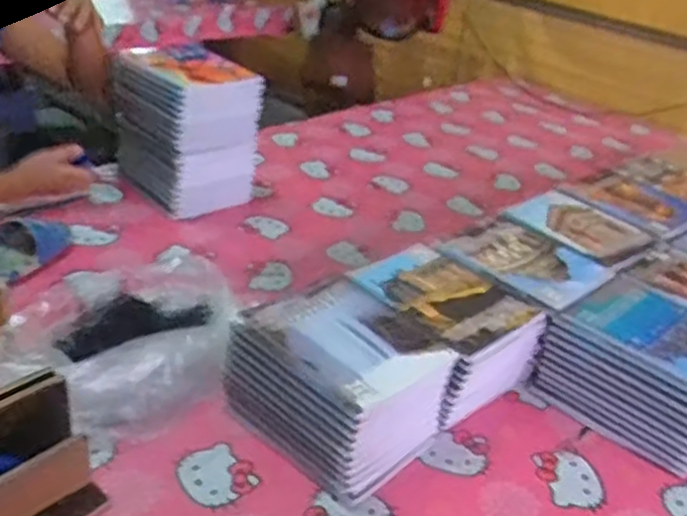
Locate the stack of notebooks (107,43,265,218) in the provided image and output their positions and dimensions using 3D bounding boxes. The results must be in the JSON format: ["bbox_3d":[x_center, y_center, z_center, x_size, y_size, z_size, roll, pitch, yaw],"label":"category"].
[{"bbox_3d":[-0.263,-0.213,1.236,0.163,0.234,0.205,-18,39,-37],"label":"stack of notebooks"}]

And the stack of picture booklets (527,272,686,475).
[{"bbox_3d":[0.361,0.129,0.884,0.210,0.115,0.174,26,35,29],"label":"stack of picture booklets"}]

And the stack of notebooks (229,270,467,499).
[{"bbox_3d":[-0.005,0.135,0.808,0.196,0.119,0.172,31,37,34],"label":"stack of notebooks"}]

